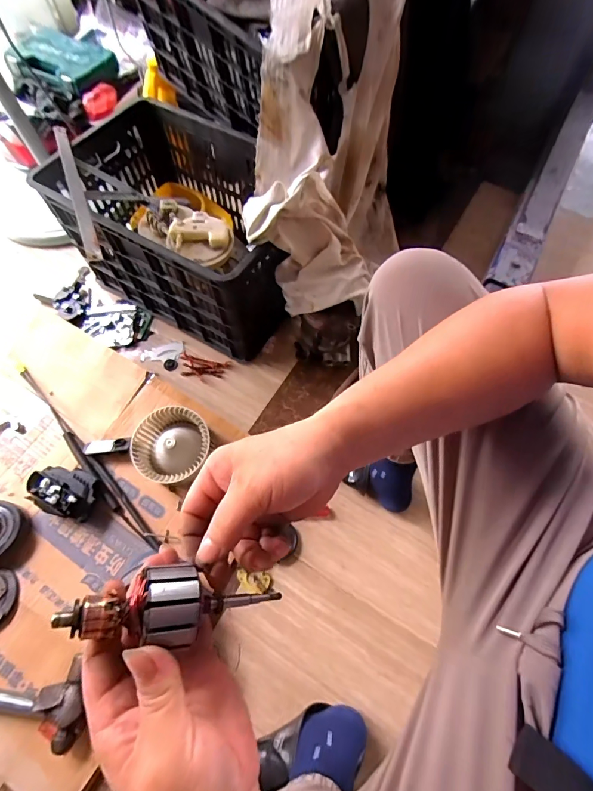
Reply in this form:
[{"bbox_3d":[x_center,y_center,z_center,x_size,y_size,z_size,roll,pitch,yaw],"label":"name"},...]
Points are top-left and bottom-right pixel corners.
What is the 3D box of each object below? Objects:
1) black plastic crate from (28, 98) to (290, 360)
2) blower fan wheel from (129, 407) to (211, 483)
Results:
[{"bbox_3d":[-0.235,-0.371,0.865,0.516,0.287,0.349,28,70,11],"label":"black plastic crate"},{"bbox_3d":[-0.238,0.099,0.744,0.134,0.074,0.140,0,64,0],"label":"blower fan wheel"}]

